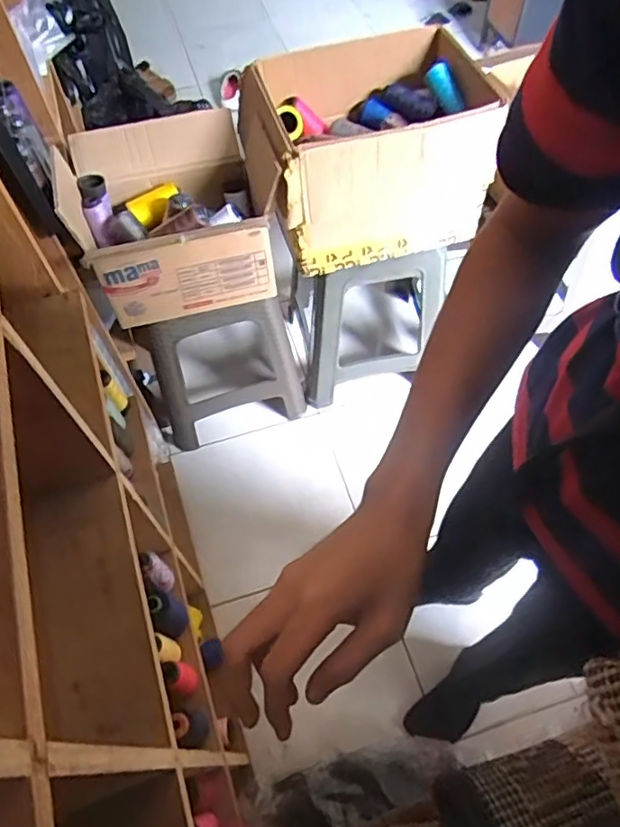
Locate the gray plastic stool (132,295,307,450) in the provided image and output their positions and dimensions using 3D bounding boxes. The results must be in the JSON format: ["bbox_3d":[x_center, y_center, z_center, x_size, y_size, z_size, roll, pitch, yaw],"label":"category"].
[{"bbox_3d":[-0.230,-0.186,1.399,0.342,0.451,0.294,-17,60,-8],"label":"gray plastic stool"}]

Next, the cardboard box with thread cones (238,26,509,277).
[{"bbox_3d":[0.095,-0.498,1.119,0.417,0.260,0.320,-14,60,-6],"label":"cardboard box with thread cones"}]

